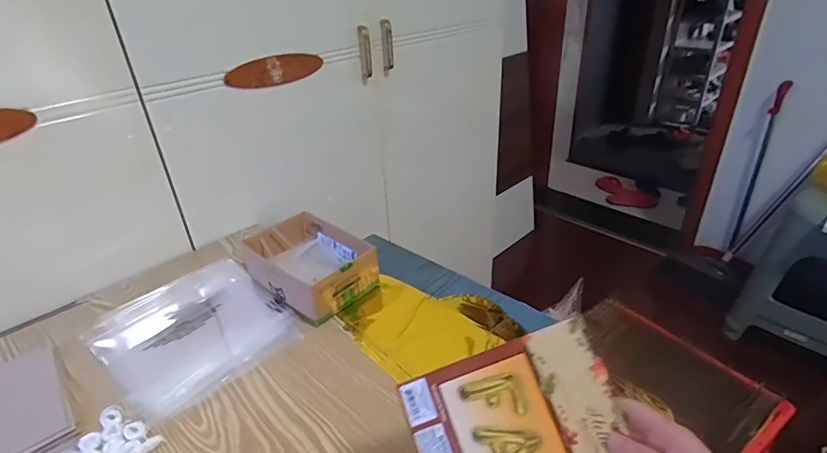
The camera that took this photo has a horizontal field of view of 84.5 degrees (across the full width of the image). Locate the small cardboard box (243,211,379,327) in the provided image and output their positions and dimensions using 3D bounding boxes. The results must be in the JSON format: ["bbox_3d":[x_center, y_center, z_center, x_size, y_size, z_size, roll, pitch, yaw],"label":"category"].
[{"bbox_3d":[-0.157,0.056,0.692,0.177,0.069,0.122,24,39,38],"label":"small cardboard box"}]

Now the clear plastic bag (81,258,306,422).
[{"bbox_3d":[-0.303,0.138,0.631,0.216,0.015,0.243,-28,38,-36],"label":"clear plastic bag"}]

